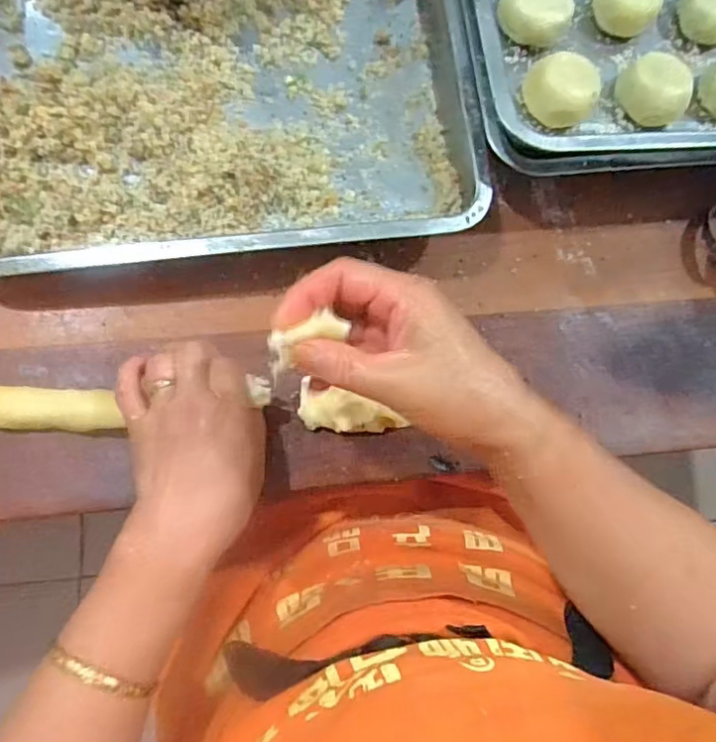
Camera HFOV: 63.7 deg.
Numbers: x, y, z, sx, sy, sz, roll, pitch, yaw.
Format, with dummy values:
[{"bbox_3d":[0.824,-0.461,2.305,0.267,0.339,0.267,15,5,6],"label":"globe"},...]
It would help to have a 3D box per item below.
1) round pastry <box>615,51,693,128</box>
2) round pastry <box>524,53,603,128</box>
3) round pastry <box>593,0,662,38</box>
[{"bbox_3d":[0.229,-0.216,0.444,0.042,0.029,0.050,-28,82,-10],"label":"round pastry"},{"bbox_3d":[0.153,-0.209,0.434,0.049,0.034,0.047,1,79,-5],"label":"round pastry"},{"bbox_3d":[0.214,-0.293,0.461,0.048,0.037,0.043,35,78,2],"label":"round pastry"}]

